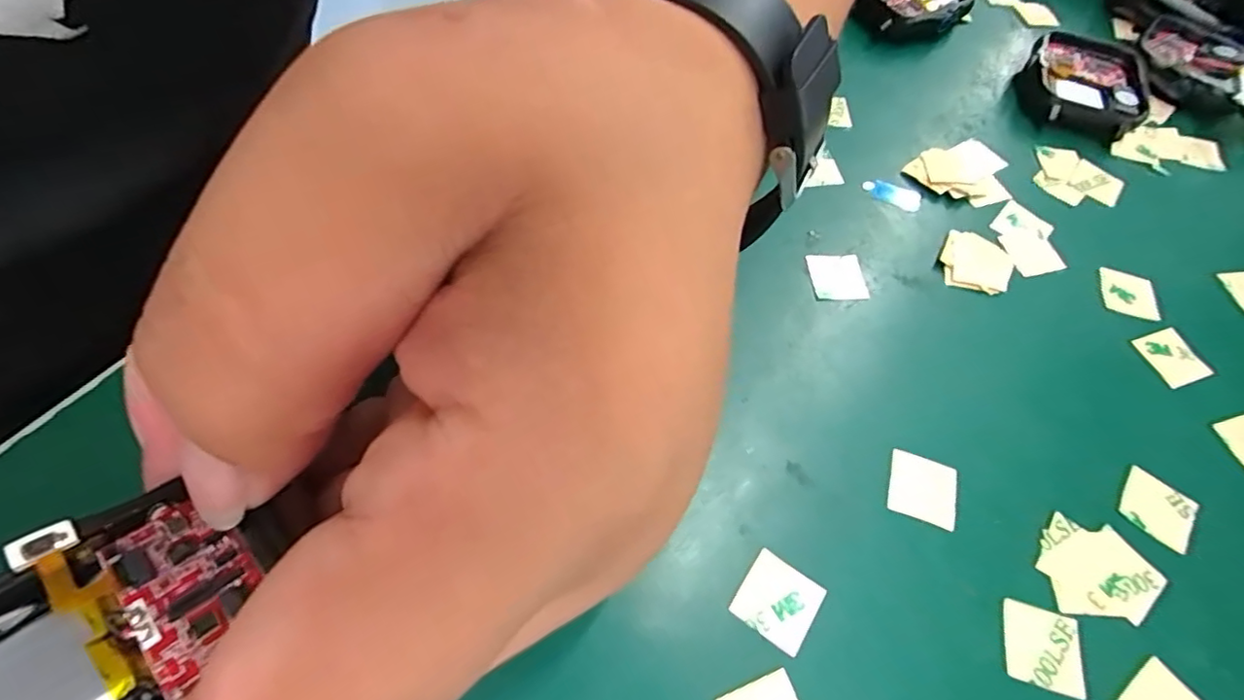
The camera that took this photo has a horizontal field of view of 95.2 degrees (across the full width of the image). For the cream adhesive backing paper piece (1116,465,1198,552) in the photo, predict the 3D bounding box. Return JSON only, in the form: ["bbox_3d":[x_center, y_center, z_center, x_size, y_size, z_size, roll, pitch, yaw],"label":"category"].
[{"bbox_3d":[0.128,0.038,0.136,0.015,0.004,0.014,36,68,19],"label":"cream adhesive backing paper piece"}]

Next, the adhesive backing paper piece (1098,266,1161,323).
[{"bbox_3d":[0.150,-0.017,0.167,0.015,0.004,0.013,17,62,3],"label":"adhesive backing paper piece"}]

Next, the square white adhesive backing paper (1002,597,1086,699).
[{"bbox_3d":[0.088,0.062,0.119,0.015,0.004,0.015,17,60,6],"label":"square white adhesive backing paper"}]

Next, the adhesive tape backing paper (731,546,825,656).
[{"bbox_3d":[0.033,0.052,0.118,0.015,0.004,0.015,33,63,14],"label":"adhesive tape backing paper"}]

